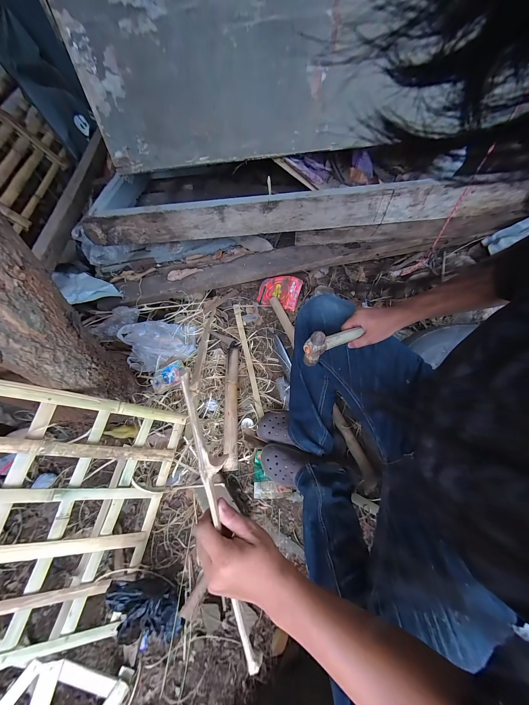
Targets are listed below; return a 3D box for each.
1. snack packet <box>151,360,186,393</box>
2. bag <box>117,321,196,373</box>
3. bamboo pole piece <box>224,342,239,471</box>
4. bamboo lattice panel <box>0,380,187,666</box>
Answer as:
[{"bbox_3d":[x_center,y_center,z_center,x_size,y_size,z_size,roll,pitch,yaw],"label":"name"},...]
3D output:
[{"bbox_3d":[-0.351,0.090,0.821,0.124,0.017,0.085,-27,64,-12],"label":"snack packet"},{"bbox_3d":[-0.396,-0.035,0.844,0.238,0.120,0.173,-14,62,-5],"label":"bag"},{"bbox_3d":[-0.111,0.154,0.762,0.044,0.050,0.432,-3,61,1],"label":"bamboo pole piece"},{"bbox_3d":[-0.494,0.355,0.465,0.503,0.042,0.538,23,73,-31],"label":"bamboo lattice panel"}]

